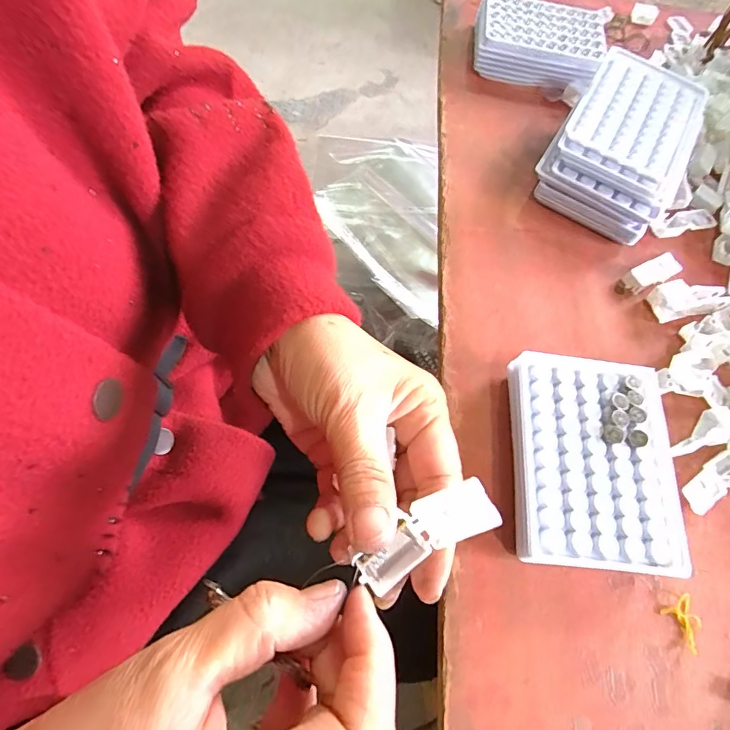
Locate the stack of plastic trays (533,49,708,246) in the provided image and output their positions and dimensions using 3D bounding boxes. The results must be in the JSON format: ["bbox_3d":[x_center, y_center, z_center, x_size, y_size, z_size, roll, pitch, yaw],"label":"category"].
[{"bbox_3d":[0.223,-0.190,0.394,0.104,0.052,0.155,32,67,8],"label":"stack of plastic trays"}]

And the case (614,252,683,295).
[{"bbox_3d":[0.234,-0.074,0.372,0.064,0.008,0.019,-26,71,-16],"label":"case"}]

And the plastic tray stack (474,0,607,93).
[{"bbox_3d":[0.174,-0.327,0.463,0.129,0.039,0.099,21,66,3],"label":"plastic tray stack"}]

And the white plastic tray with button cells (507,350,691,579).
[{"bbox_3d":[0.142,0.060,0.289,0.096,0.027,0.128,7,66,-3],"label":"white plastic tray with button cells"}]

